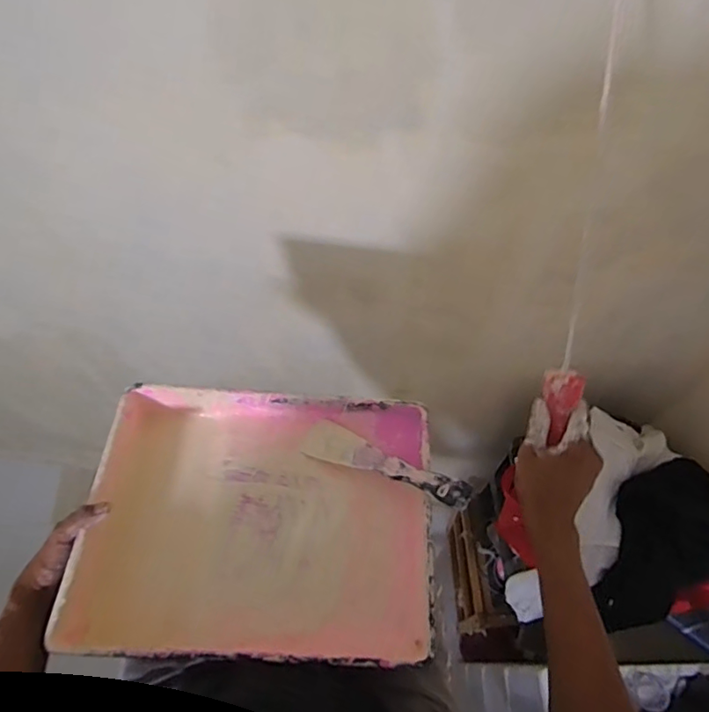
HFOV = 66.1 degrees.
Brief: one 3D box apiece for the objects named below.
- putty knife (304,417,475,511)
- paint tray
[{"bbox_3d":[0.031,0.120,0.601,0.199,0.014,0.042,17,62,28],"label":"putty knife"},{"bbox_3d":[-0.098,0.166,0.582,0.350,0.073,0.273,1,61,3],"label":"paint tray"}]

